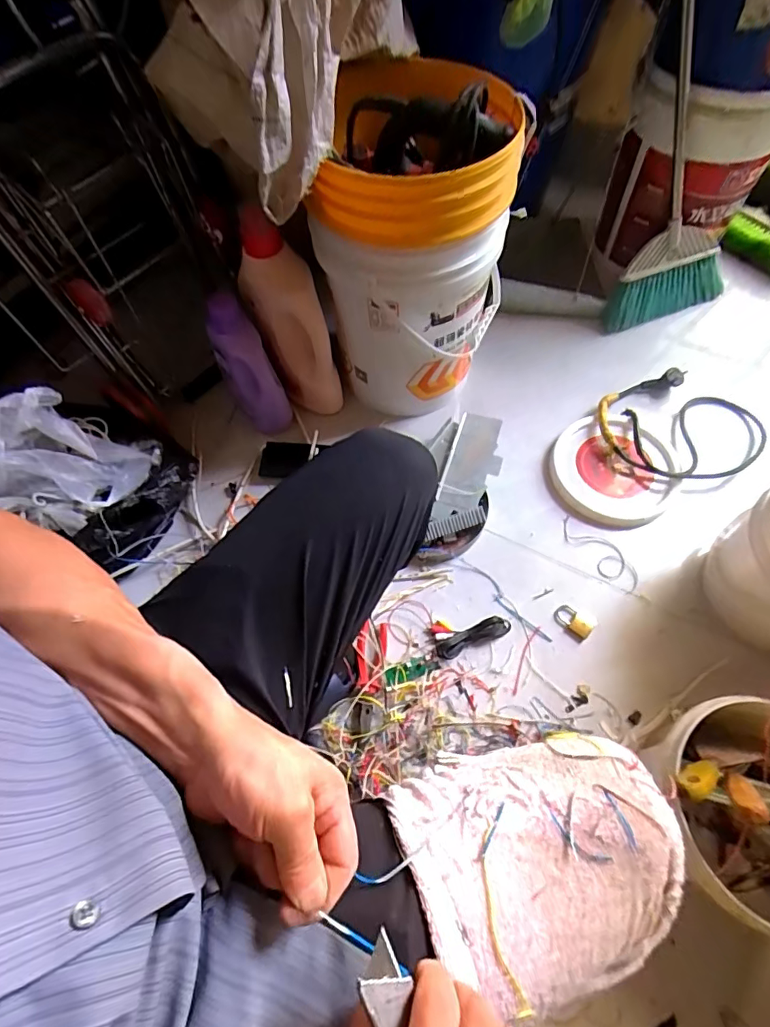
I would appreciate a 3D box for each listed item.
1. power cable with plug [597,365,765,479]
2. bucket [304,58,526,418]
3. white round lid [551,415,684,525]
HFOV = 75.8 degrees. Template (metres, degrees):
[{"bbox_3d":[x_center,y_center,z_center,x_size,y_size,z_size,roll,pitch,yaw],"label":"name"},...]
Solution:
[{"bbox_3d":[0.557,-0.163,0.933,0.301,0.043,0.246,16,65,10],"label":"power cable with plug"},{"bbox_3d":[0.058,-0.423,0.839,0.270,0.454,0.310,9,64,7],"label":"bucket"},{"bbox_3d":[0.422,-0.094,0.901,0.212,0.055,0.225,-1,63,2],"label":"white round lid"}]

